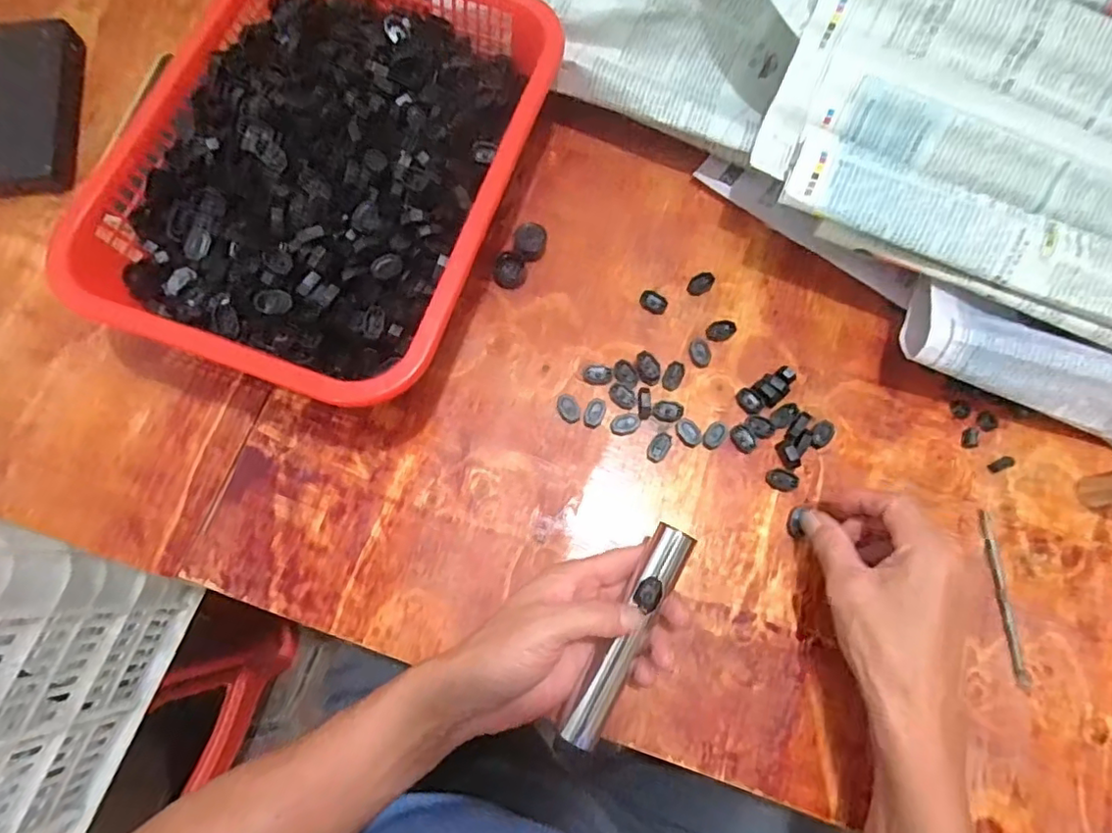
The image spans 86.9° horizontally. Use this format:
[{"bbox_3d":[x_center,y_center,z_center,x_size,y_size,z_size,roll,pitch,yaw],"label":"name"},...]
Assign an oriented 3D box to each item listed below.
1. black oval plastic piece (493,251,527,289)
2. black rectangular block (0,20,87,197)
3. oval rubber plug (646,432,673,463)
[{"bbox_3d":[-0.036,-0.117,0.469,0.025,0.008,0.028,-9,77,-4],"label":"black oval plastic piece"},{"bbox_3d":[-0.431,-0.252,0.474,0.073,0.031,0.150,-2,76,-2],"label":"black rectangular block"},{"bbox_3d":[0.076,0.023,0.430,0.014,0.004,0.023,28,76,7],"label":"oval rubber plug"}]

